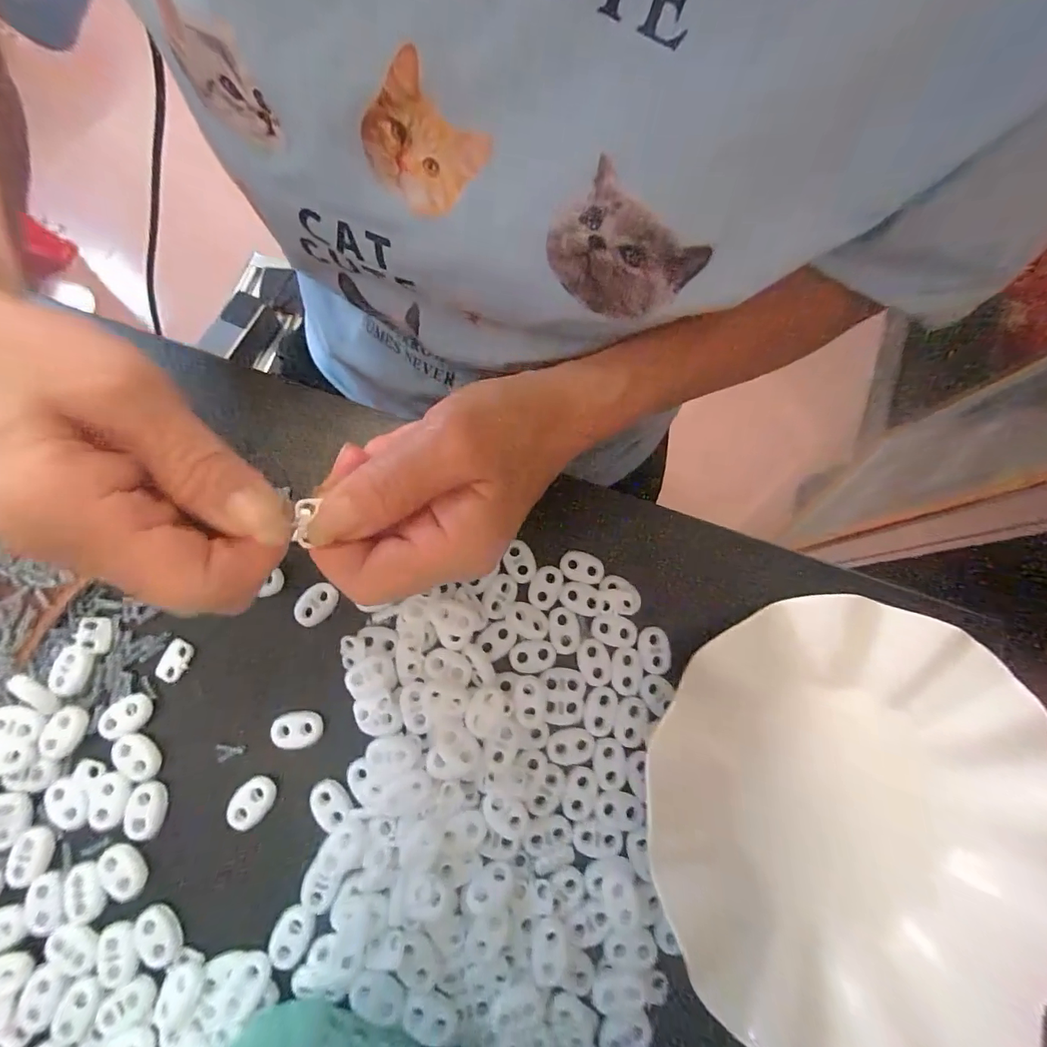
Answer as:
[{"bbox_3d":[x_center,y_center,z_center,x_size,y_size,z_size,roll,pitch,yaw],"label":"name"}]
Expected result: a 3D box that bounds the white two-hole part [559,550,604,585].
[{"bbox_3d":[0.030,0.022,0.238,0.022,0.004,0.015,15,76,2],"label":"white two-hole part"}]

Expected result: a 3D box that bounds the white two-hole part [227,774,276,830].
[{"bbox_3d":[-0.123,0.127,0.210,0.015,0.004,0.023,32,77,6],"label":"white two-hole part"}]

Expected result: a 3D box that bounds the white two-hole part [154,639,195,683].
[{"bbox_3d":[-0.168,0.066,0.222,0.013,0.004,0.020,27,77,5],"label":"white two-hole part"}]

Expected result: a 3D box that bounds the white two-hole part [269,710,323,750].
[{"bbox_3d":[-0.106,0.096,0.217,0.022,0.004,0.016,-3,76,-3],"label":"white two-hole part"}]

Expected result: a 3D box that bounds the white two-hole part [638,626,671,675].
[{"bbox_3d":[0.064,0.062,0.228,0.016,0.004,0.022,-1,76,-2],"label":"white two-hole part"}]

